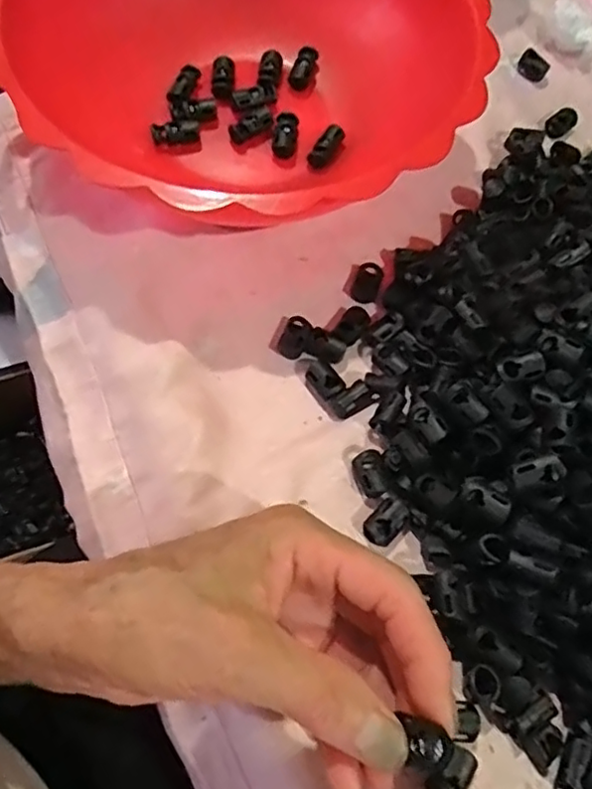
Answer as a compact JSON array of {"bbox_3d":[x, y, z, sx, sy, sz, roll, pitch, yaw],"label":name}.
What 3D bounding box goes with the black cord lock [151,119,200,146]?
[{"bbox_3d":[-0.069,-0.151,0.354,0.027,0.011,0.012,-10,66,-9],"label":"black cord lock"}]

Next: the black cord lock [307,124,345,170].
[{"bbox_3d":[0.018,-0.144,0.358,0.013,0.008,0.028,35,85,13],"label":"black cord lock"}]

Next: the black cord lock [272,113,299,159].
[{"bbox_3d":[-0.006,-0.151,0.357,0.013,0.006,0.030,7,65,-1],"label":"black cord lock"}]

